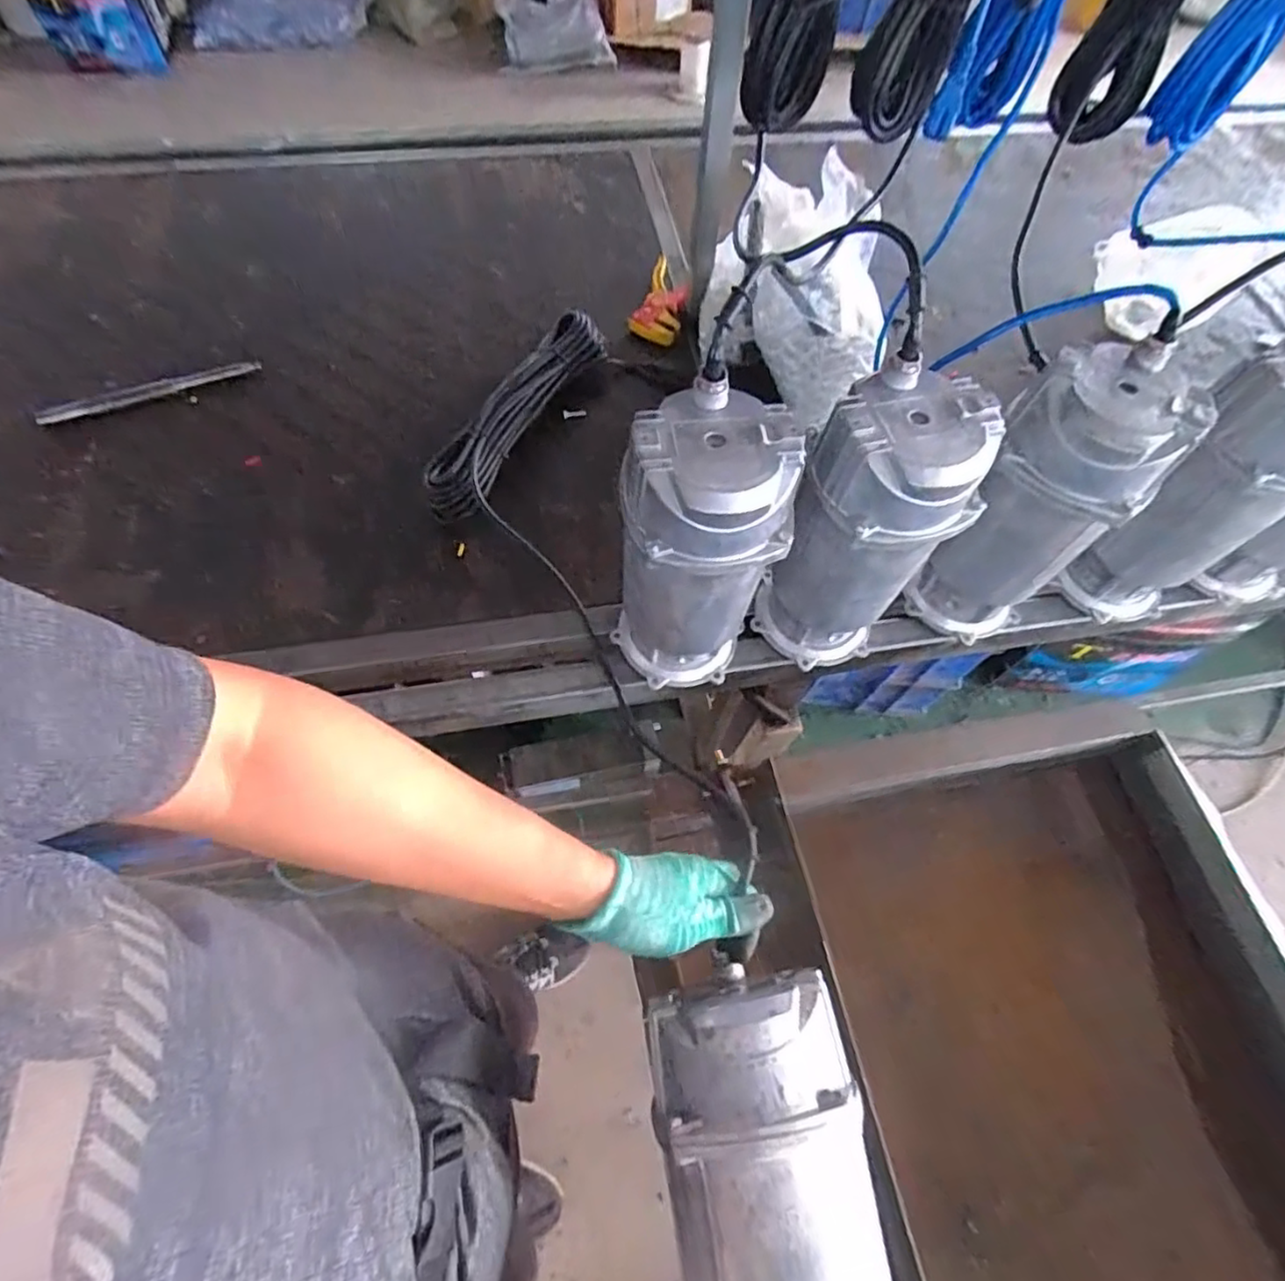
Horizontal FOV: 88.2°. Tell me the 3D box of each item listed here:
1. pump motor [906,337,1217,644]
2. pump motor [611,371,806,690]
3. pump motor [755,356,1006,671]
[{"bbox_3d":[0.355,-0.121,0.631,0.122,0.292,0.118,10,62,2],"label":"pump motor"},{"bbox_3d":[0.043,-0.066,0.586,0.134,0.296,0.114,14,63,4],"label":"pump motor"},{"bbox_3d":[0.195,-0.089,0.607,0.123,0.292,0.123,-36,70,-20],"label":"pump motor"}]

